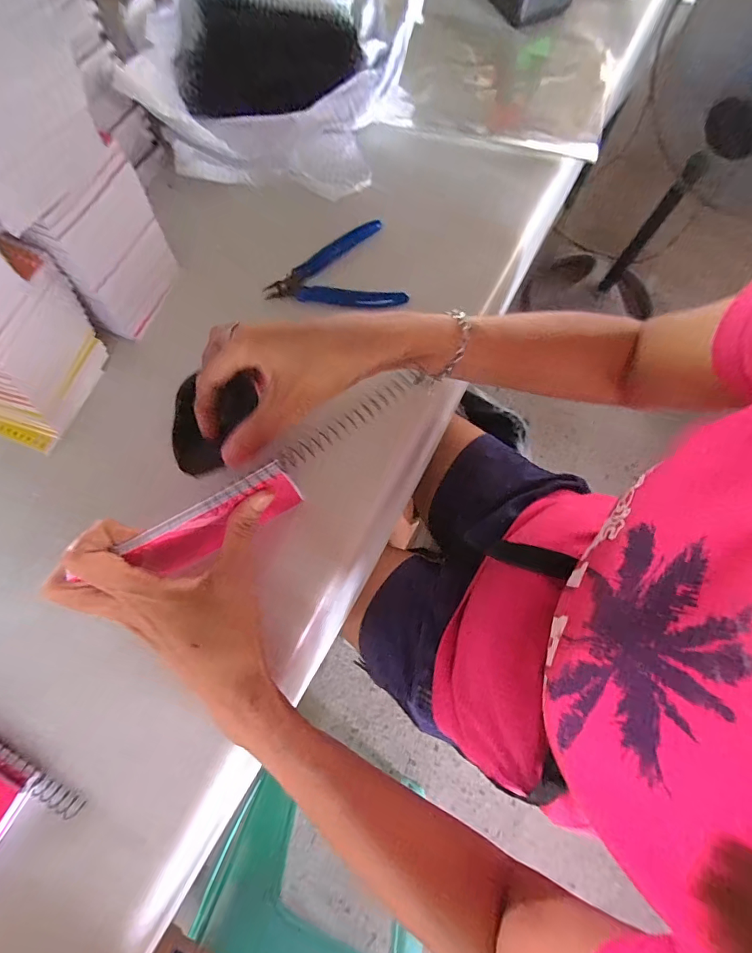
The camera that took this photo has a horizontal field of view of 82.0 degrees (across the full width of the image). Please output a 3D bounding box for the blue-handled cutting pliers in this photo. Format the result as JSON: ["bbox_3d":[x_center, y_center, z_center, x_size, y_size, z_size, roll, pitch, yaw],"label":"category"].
[{"bbox_3d":[-0.032,-0.194,0.397,0.122,0.015,0.087,6,74,2],"label":"blue-handled cutting pliers"}]

